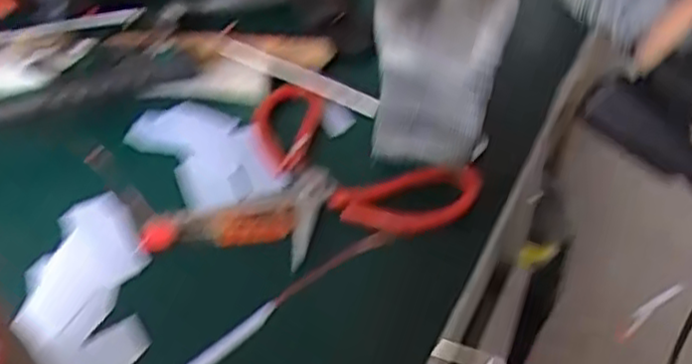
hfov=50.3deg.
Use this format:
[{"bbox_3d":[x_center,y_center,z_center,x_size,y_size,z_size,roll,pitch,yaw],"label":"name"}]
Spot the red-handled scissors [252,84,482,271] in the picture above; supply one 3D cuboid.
[{"bbox_3d":[0.004,-0.018,0.482,0.120,0.025,0.141,-16,46,-13],"label":"red-handled scissors"}]

